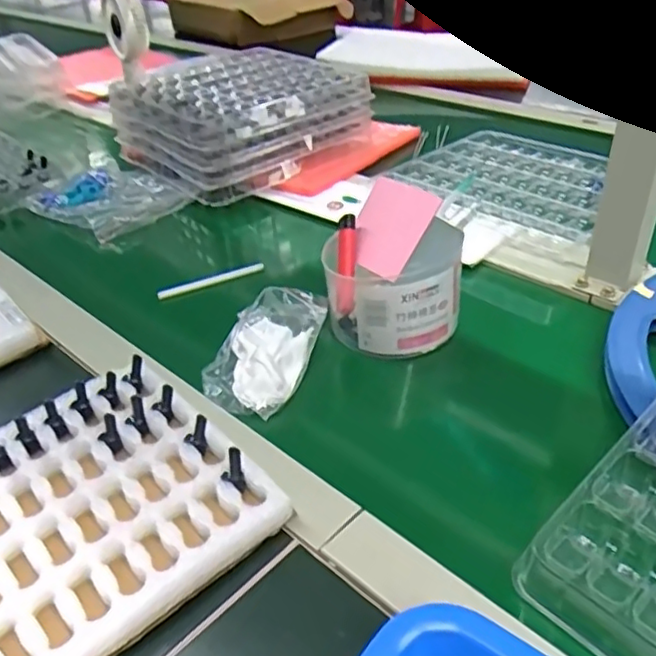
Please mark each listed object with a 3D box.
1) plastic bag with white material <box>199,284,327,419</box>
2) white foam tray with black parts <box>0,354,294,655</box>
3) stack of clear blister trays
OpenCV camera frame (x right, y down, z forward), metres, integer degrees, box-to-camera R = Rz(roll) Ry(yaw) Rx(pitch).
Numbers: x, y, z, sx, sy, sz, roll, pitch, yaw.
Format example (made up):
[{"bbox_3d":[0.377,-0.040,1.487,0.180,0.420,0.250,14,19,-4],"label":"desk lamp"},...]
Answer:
[{"bbox_3d":[-0.049,0.013,0.518,0.069,0.033,0.122,10,40,20],"label":"plastic bag with white material"},{"bbox_3d":[-0.184,0.130,0.376,0.267,0.033,0.185,-31,45,-29],"label":"white foam tray with black parts"},{"bbox_3d":[-0.123,-0.278,0.850,0.265,0.087,0.251,28,47,37],"label":"stack of clear blister trays"}]

